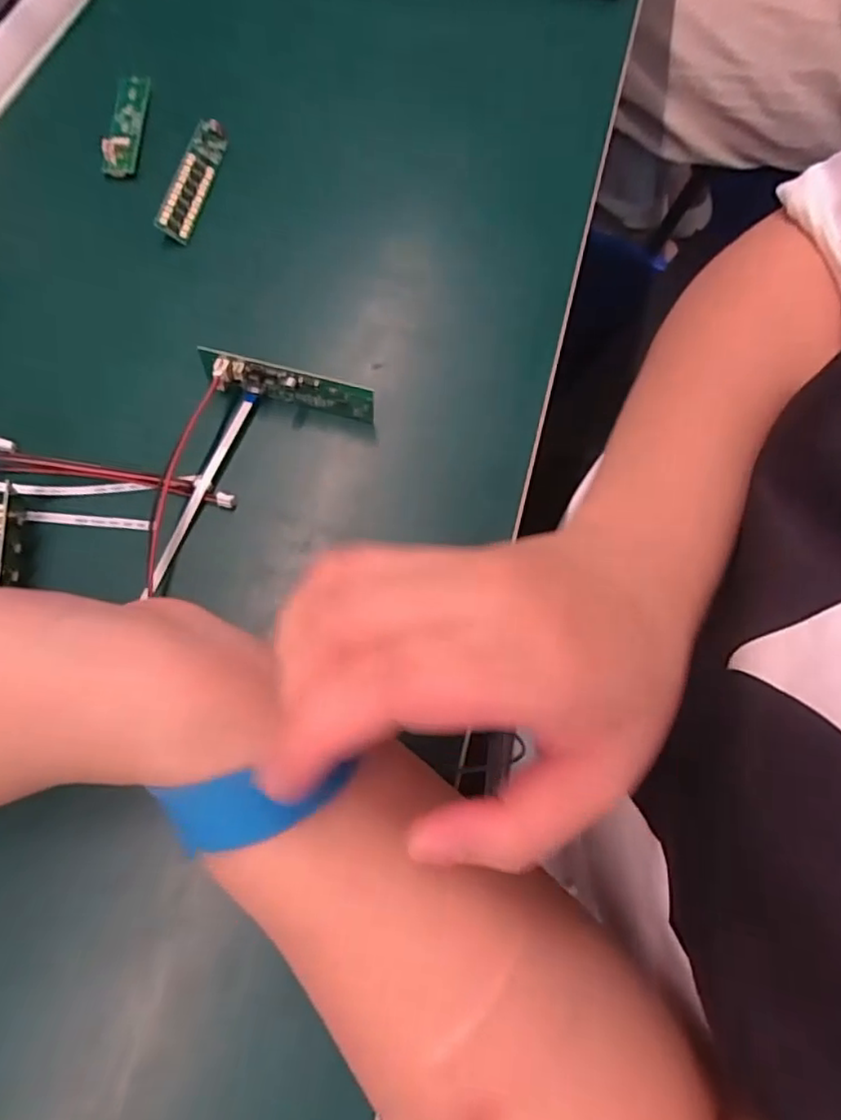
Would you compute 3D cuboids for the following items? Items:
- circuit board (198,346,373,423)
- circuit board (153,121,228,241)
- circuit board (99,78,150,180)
[{"bbox_3d":[-0.062,-0.080,0.293,0.080,0.024,0.012,10,69,2],"label":"circuit board"},{"bbox_3d":[-0.126,-0.215,0.349,0.018,0.006,0.086,24,65,-30],"label":"circuit board"},{"bbox_3d":[-0.171,-0.256,0.362,0.016,0.010,0.084,-2,69,-3],"label":"circuit board"}]

